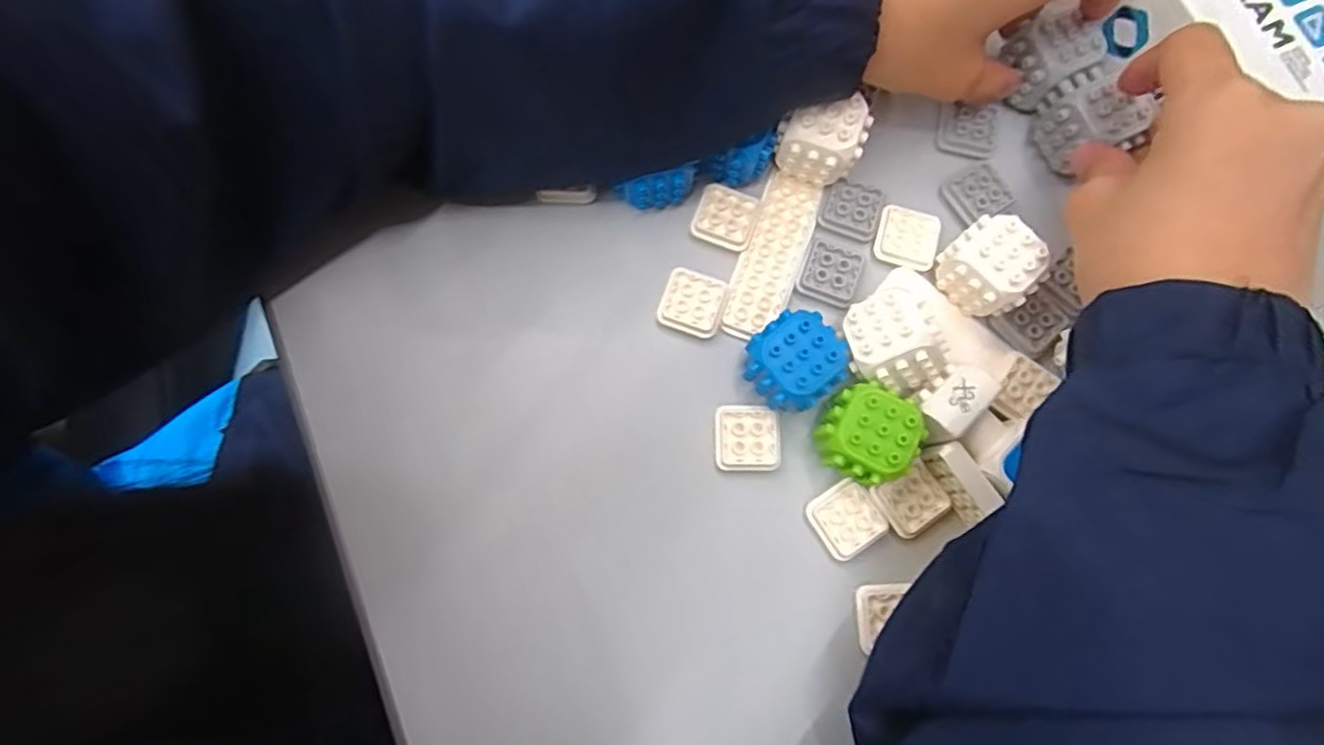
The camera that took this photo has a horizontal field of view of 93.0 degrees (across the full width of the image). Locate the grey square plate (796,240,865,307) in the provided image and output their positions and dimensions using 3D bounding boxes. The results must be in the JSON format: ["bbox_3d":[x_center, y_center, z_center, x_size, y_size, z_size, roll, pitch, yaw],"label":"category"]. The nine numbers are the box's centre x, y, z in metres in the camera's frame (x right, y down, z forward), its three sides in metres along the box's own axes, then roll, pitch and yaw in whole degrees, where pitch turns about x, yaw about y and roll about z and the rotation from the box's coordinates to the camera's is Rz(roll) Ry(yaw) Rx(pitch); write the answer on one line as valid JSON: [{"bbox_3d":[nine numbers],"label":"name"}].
[{"bbox_3d":[0.076,-0.046,0.285,0.025,0.004,0.028,20,80,2],"label":"grey square plate"}]

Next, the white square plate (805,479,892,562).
[{"bbox_3d":[0.078,0.062,0.266,0.028,0.008,0.028,-32,82,-7],"label":"white square plate"}]

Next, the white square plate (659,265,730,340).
[{"bbox_3d":[0.014,-0.031,0.282,0.028,0.007,0.027,20,80,2],"label":"white square plate"}]

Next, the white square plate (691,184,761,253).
[{"bbox_3d":[0.029,-0.071,0.289,0.027,0.004,0.026,18,79,2],"label":"white square plate"}]

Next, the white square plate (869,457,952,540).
[{"bbox_3d":[0.106,0.053,0.265,0.027,0.004,0.026,-34,82,-7],"label":"white square plate"}]

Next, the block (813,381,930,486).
[{"bbox_3d":[0.083,0.026,0.256,0.036,0.028,0.037,37,81,5],"label":"block"}]

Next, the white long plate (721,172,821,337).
[{"bbox_3d":[0.051,-0.052,0.288,0.026,0.004,0.078,21,80,2],"label":"white long plate"}]

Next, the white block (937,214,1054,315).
[{"bbox_3d":[0.141,-0.045,0.271,0.031,0.028,0.036,-40,83,-8],"label":"white block"}]

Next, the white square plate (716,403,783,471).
[{"bbox_3d":[0.036,0.029,0.272,0.027,0.008,0.028,-3,80,-2],"label":"white square plate"}]

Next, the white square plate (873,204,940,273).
[{"bbox_3d":[0.113,-0.062,0.288,0.028,0.004,0.026,18,79,2],"label":"white square plate"}]

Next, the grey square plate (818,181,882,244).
[{"bbox_3d":[0.087,-0.076,0.288,0.025,0.004,0.026,17,79,2],"label":"grey square plate"}]

